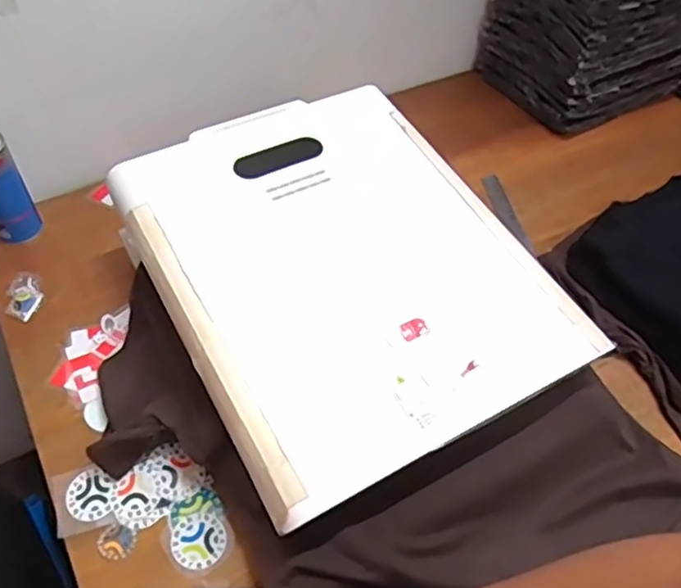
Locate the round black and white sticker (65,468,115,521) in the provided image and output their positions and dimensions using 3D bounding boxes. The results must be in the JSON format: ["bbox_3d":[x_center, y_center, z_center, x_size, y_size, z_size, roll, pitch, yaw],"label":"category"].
[{"bbox_3d":[-0.282,0.225,0.720,0.050,0.007,0.055,2,53,-2],"label":"round black and white sticker"}]

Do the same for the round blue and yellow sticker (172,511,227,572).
[{"bbox_3d":[-0.154,0.269,0.701,0.057,0.005,0.059,2,53,-2],"label":"round blue and yellow sticker"}]

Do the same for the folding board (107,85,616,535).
[{"bbox_3d":[-0.004,-0.047,0.745,0.396,0.038,0.502,-23,57,-20],"label":"folding board"}]

